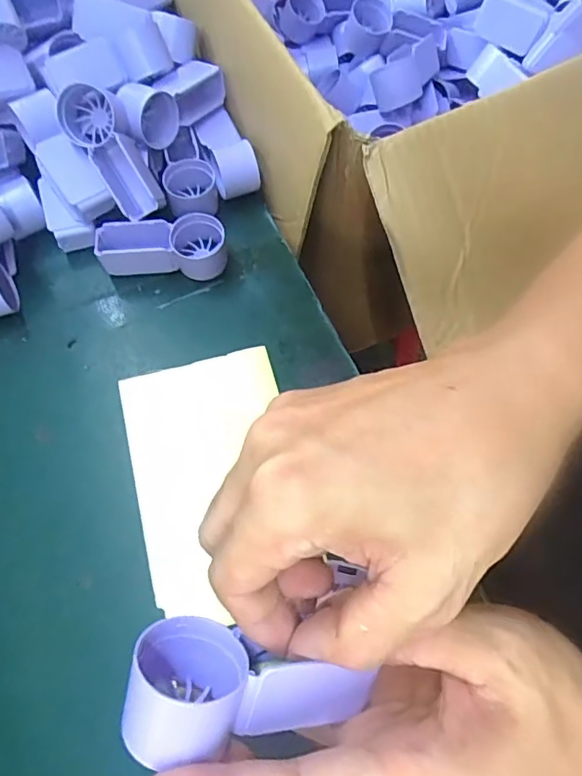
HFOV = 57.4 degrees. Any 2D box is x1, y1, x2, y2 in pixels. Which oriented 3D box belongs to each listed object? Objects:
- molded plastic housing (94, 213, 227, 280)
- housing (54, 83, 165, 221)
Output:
[{"bbox_3d":[-0.096,-0.107,0.398,0.091,0.035,0.035,2,69,0],"label":"molded plastic housing"},{"bbox_3d":[-0.127,-0.170,0.382,0.044,0.034,0.095,-35,104,-13],"label":"housing"}]

